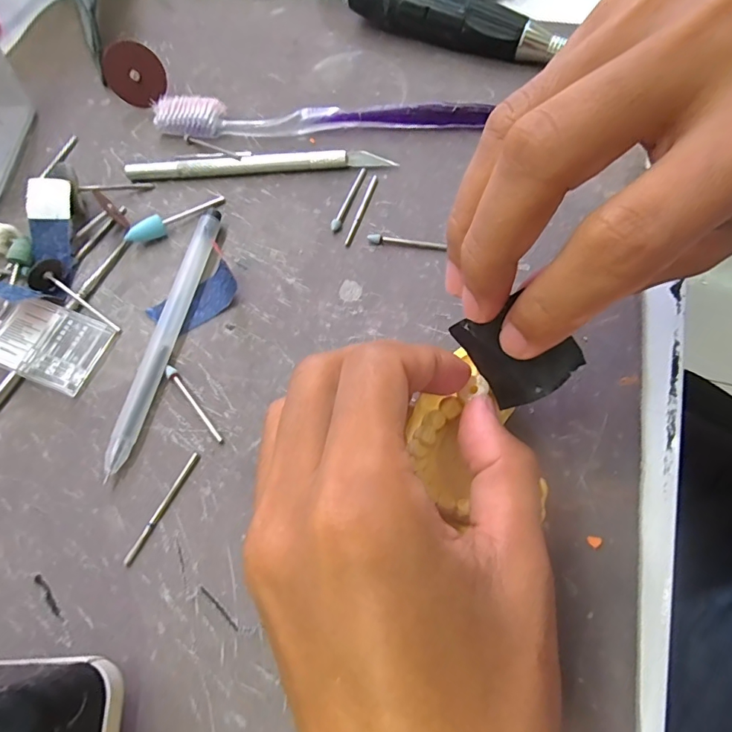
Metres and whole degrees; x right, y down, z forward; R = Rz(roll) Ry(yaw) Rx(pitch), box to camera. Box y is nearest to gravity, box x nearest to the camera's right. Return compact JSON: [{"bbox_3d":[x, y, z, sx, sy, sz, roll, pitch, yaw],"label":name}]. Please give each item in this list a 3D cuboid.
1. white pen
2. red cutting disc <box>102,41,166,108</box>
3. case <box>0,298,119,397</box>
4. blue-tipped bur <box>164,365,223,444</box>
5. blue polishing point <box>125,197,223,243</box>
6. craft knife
[{"bbox_3d":[-0.086,-0.016,0.203,0.011,0.009,0.123,9,66,7],"label":"white pen"},{"bbox_3d":[-0.129,-0.162,0.261,0.031,0.031,0.004,-35,34,18],"label":"red cutting disc"},{"bbox_3d":[-0.140,-0.011,0.203,0.049,0.011,0.033,18,68,11],"label":"case"},{"bbox_3d":[-0.070,0.015,0.190,0.004,0.004,0.042,-36,68,-13],"label":"blue-tipped bur"},{"bbox_3d":[-0.092,-0.072,0.229,0.049,0.010,0.008,-31,67,-10],"label":"blue polishing point"},{"bbox_3d":[-0.056,-0.104,0.242,0.134,0.009,0.007,-2,65,3],"label":"craft knife"}]

